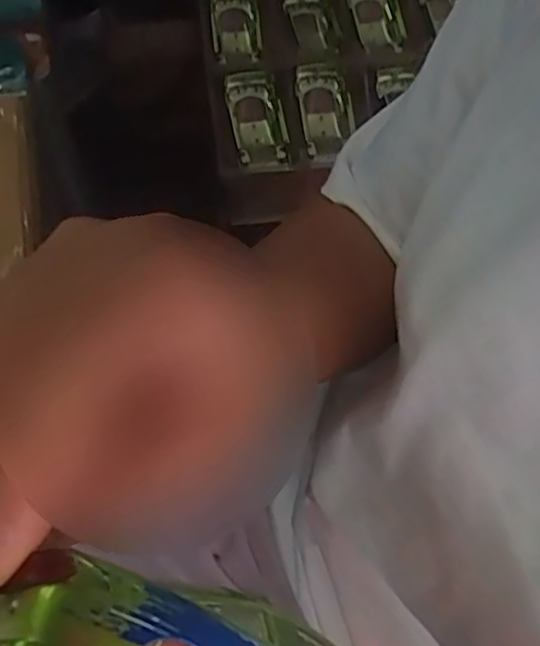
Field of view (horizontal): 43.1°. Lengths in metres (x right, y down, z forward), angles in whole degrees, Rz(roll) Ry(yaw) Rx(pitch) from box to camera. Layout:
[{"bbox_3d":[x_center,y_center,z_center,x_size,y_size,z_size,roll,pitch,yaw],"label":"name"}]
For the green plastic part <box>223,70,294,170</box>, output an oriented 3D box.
[{"bbox_3d":[-0.011,-0.202,0.711,0.056,0.037,0.121,-10,72,-8],"label":"green plastic part"}]

